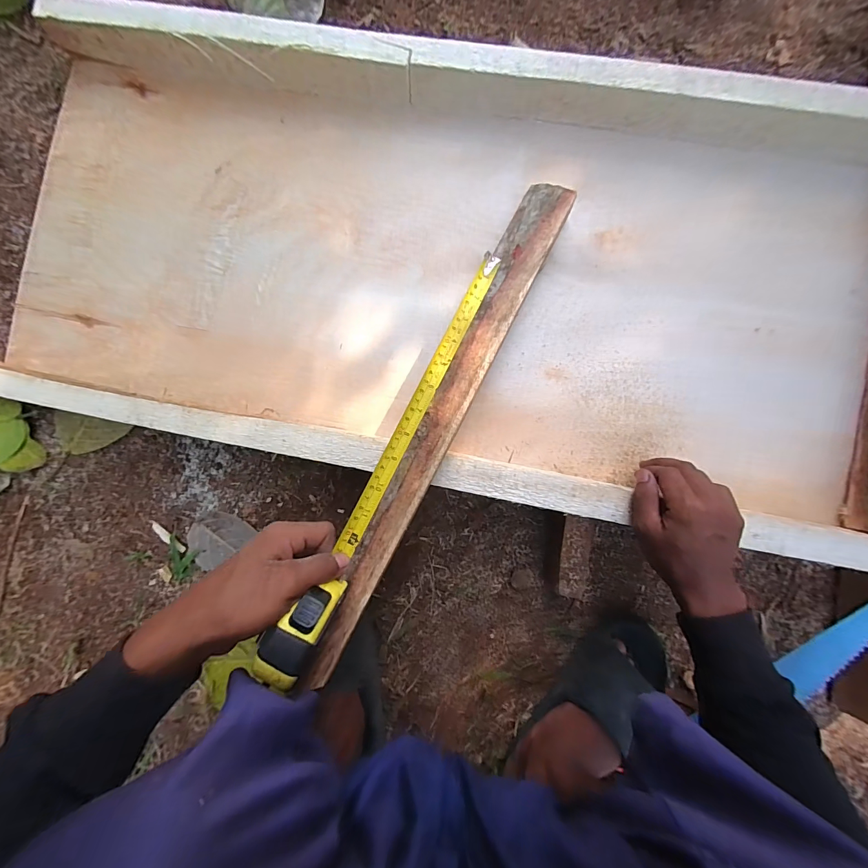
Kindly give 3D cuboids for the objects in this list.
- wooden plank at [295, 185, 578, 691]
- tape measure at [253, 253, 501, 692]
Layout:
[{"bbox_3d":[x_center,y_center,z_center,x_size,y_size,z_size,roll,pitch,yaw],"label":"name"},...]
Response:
[{"bbox_3d":[0.011,-0.027,0.397,0.050,0.019,0.570,27,81,-1],"label":"wooden plank"},{"bbox_3d":[-0.031,0.004,0.341,0.032,0.047,0.403,26,72,-1],"label":"tape measure"}]

